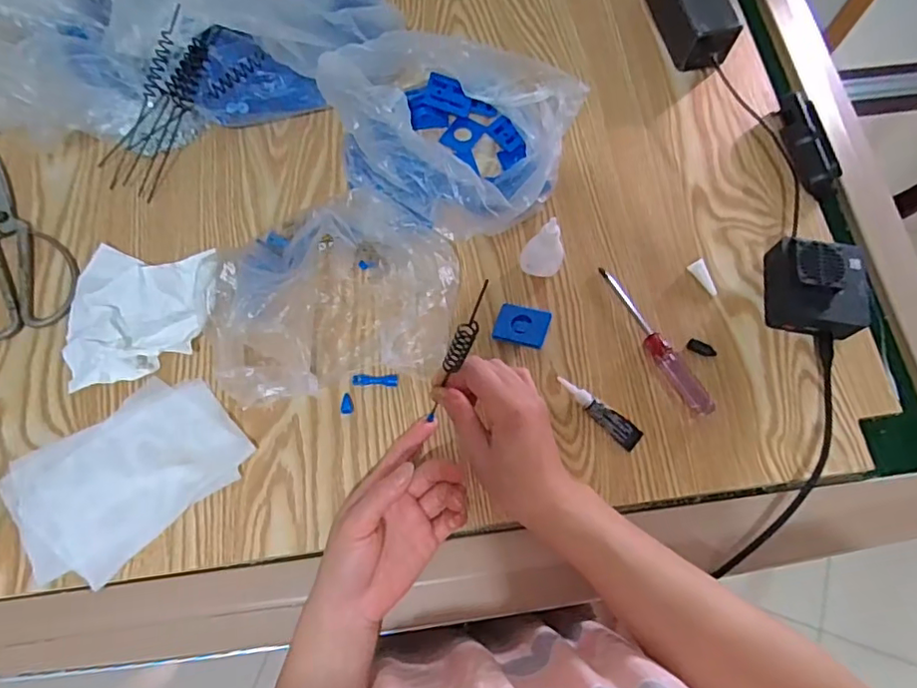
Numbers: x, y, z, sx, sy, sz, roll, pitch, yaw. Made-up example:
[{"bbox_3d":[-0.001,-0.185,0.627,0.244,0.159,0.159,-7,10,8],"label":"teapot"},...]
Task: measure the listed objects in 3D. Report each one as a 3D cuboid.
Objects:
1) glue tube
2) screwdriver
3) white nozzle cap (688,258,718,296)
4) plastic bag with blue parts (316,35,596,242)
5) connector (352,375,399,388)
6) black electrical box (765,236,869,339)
[{"bbox_3d":[0.117,0.052,0.473,0.078,0.012,0.020,43,74,12],"label":"glue tube"},{"bbox_3d":[0.167,-0.006,0.493,0.021,0.017,0.147,-29,74,-12],"label":"screwdriver"},{"bbox_3d":[0.222,-0.059,0.520,0.013,0.009,0.034,-28,73,-12],"label":"white nozzle cap"},{"bbox_3d":[-0.010,-0.189,0.513,0.201,0.089,0.164,19,70,5],"label":"plastic bag with blue parts"},{"bbox_3d":[-0.068,0.030,0.474,0.037,0.009,0.009,1,70,-2],"label":"connector"},{"bbox_3d":[0.310,-0.048,0.500,0.069,0.048,0.073,8,70,1],"label":"black electrical box"}]

